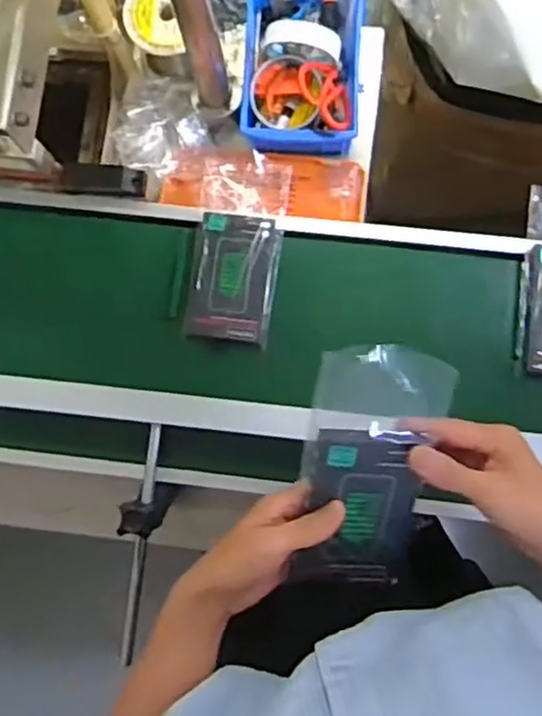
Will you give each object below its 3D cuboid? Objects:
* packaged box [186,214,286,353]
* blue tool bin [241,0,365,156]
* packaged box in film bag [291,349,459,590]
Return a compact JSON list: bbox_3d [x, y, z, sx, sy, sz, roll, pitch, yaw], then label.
[{"bbox_3d":[-0.039,-0.086,0.745,0.089,0.016,0.135,8,84,3],"label":"packaged box"},{"bbox_3d":[0.039,-0.357,0.831,0.140,0.071,0.216,2,83,3],"label":"blue tool bin"},{"bbox_3d":[0.071,0.084,0.491,0.093,0.030,0.189,3,113,3],"label":"packaged box in film bag"}]

